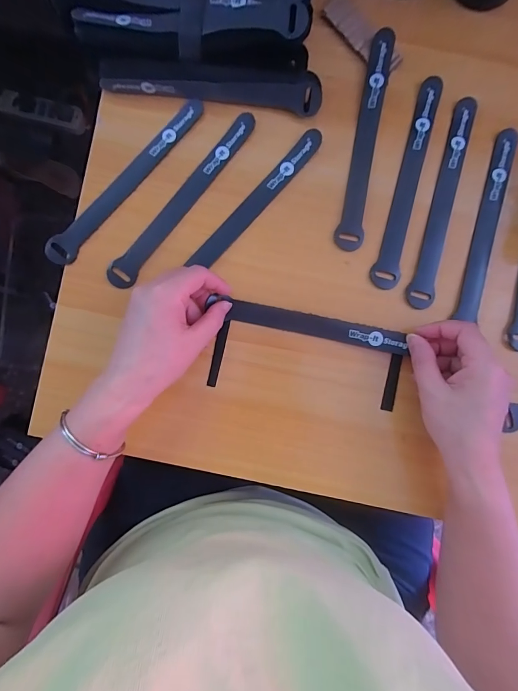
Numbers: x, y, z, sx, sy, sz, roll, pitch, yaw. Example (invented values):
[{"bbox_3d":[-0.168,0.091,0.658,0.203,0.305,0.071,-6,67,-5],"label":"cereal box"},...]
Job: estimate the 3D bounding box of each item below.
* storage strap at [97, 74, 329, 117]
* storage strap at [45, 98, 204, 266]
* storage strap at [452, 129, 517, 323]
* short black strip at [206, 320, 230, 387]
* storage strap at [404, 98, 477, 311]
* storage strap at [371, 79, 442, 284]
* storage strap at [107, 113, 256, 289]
[{"bbox_3d":[-0.043,-0.237,0.329,0.199,0.022,0.022,6,83,-2],"label":"storage strap"},{"bbox_3d":[-0.126,-0.158,0.342,0.028,0.006,0.202,41,87,-3],"label":"storage strap"},{"bbox_3d":[0.220,-0.117,0.346,0.020,0.004,0.193,15,85,6],"label":"storage strap"},{"bbox_3d":[-0.037,0.008,0.331,0.009,0.005,0.060,13,89,0],"label":"short black strip"},{"bbox_3d":[0.178,-0.138,0.346,0.023,0.004,0.212,16,85,3],"label":"storage strap"},{"bbox_3d":[0.143,-0.155,0.343,0.024,0.005,0.210,16,85,5],"label":"storage strap"},{"bbox_3d":[-0.072,-0.138,0.339,0.025,0.004,0.203,37,86,1],"label":"storage strap"}]

